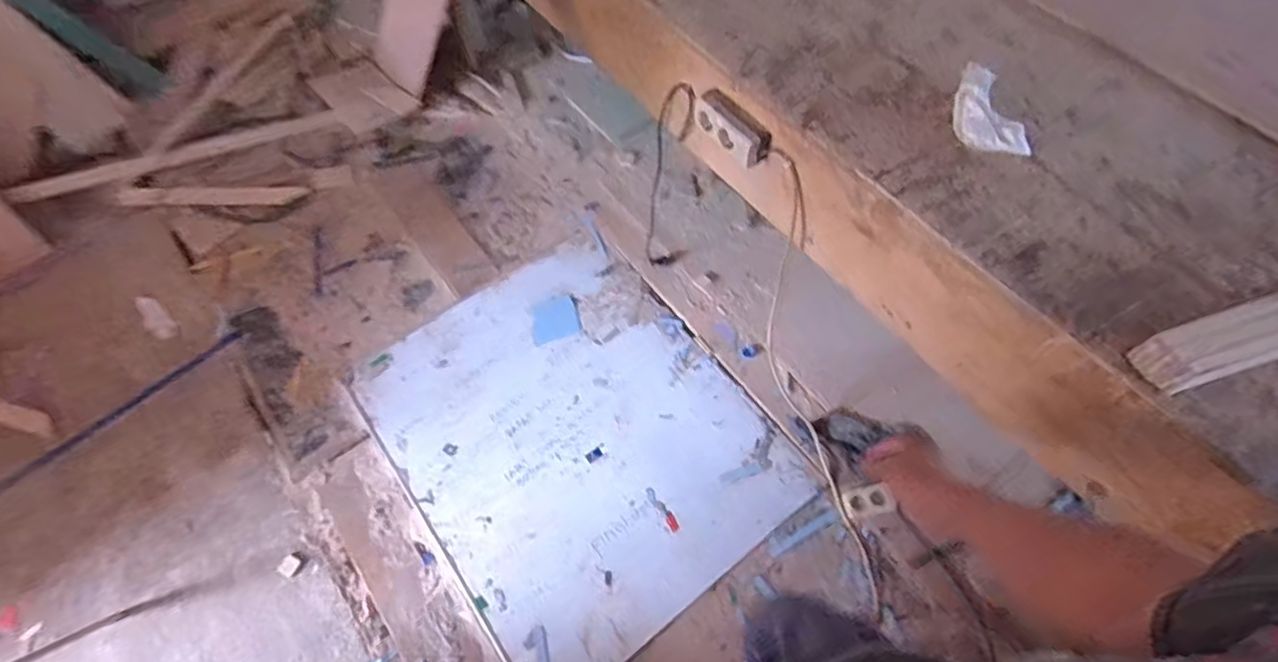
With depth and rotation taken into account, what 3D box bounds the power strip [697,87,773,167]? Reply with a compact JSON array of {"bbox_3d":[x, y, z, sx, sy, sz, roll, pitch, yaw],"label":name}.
[{"bbox_3d":[0.153,-0.329,0.990,0.039,0.068,0.146,-38,67,-16],"label":"power strip"}]

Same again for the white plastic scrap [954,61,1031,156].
[{"bbox_3d":[0.490,-0.307,0.857,0.093,0.055,0.155,-17,62,-6],"label":"white plastic scrap"}]

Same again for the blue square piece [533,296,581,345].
[{"bbox_3d":[-0.236,-0.034,1.678,0.127,0.006,0.131,-17,64,-8],"label":"blue square piece"}]

